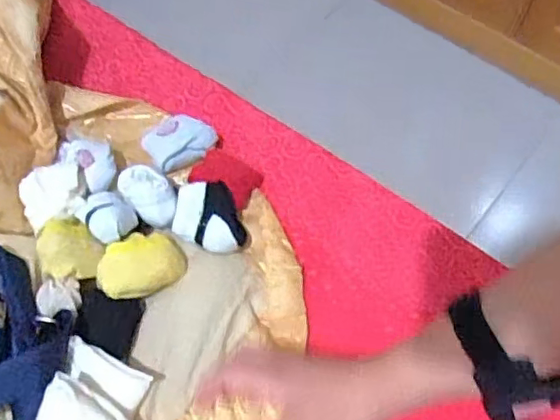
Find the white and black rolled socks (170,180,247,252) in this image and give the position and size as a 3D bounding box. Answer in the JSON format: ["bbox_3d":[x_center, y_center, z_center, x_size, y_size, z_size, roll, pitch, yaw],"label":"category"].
[{"bbox_3d":[-0.075,0.010,0.594,0.070,0.048,0.075,-11,61,-6],"label":"white and black rolled socks"}]

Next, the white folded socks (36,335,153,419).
[{"bbox_3d":[-0.158,0.167,0.481,0.078,0.038,0.086,24,95,-15],"label":"white folded socks"}]

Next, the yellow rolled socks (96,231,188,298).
[{"bbox_3d":[-0.134,0.052,0.550,0.081,0.038,0.055,-31,65,-17],"label":"yellow rolled socks"}]

